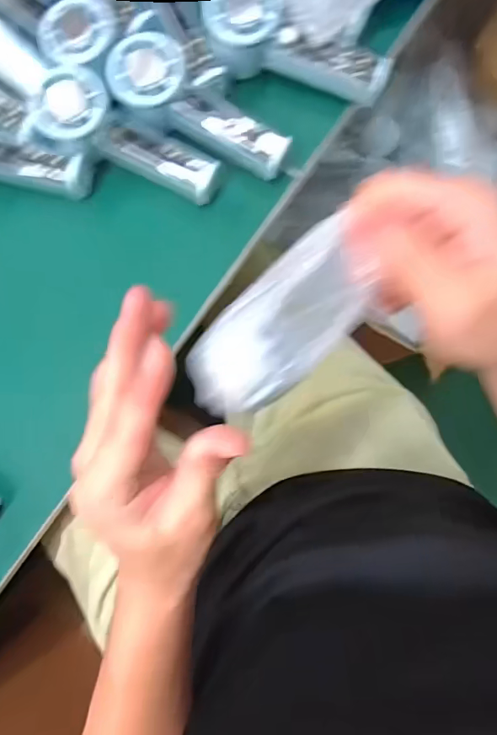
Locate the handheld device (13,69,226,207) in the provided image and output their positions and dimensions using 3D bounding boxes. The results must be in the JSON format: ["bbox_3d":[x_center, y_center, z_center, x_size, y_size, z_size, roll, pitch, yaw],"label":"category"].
[{"bbox_3d":[-0.103,-0.192,0.411,0.155,0.040,0.063,21,87,-13],"label":"handheld device"}]

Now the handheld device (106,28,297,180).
[{"bbox_3d":[-0.041,-0.211,0.404,0.156,0.030,0.062,27,88,-9],"label":"handheld device"}]

